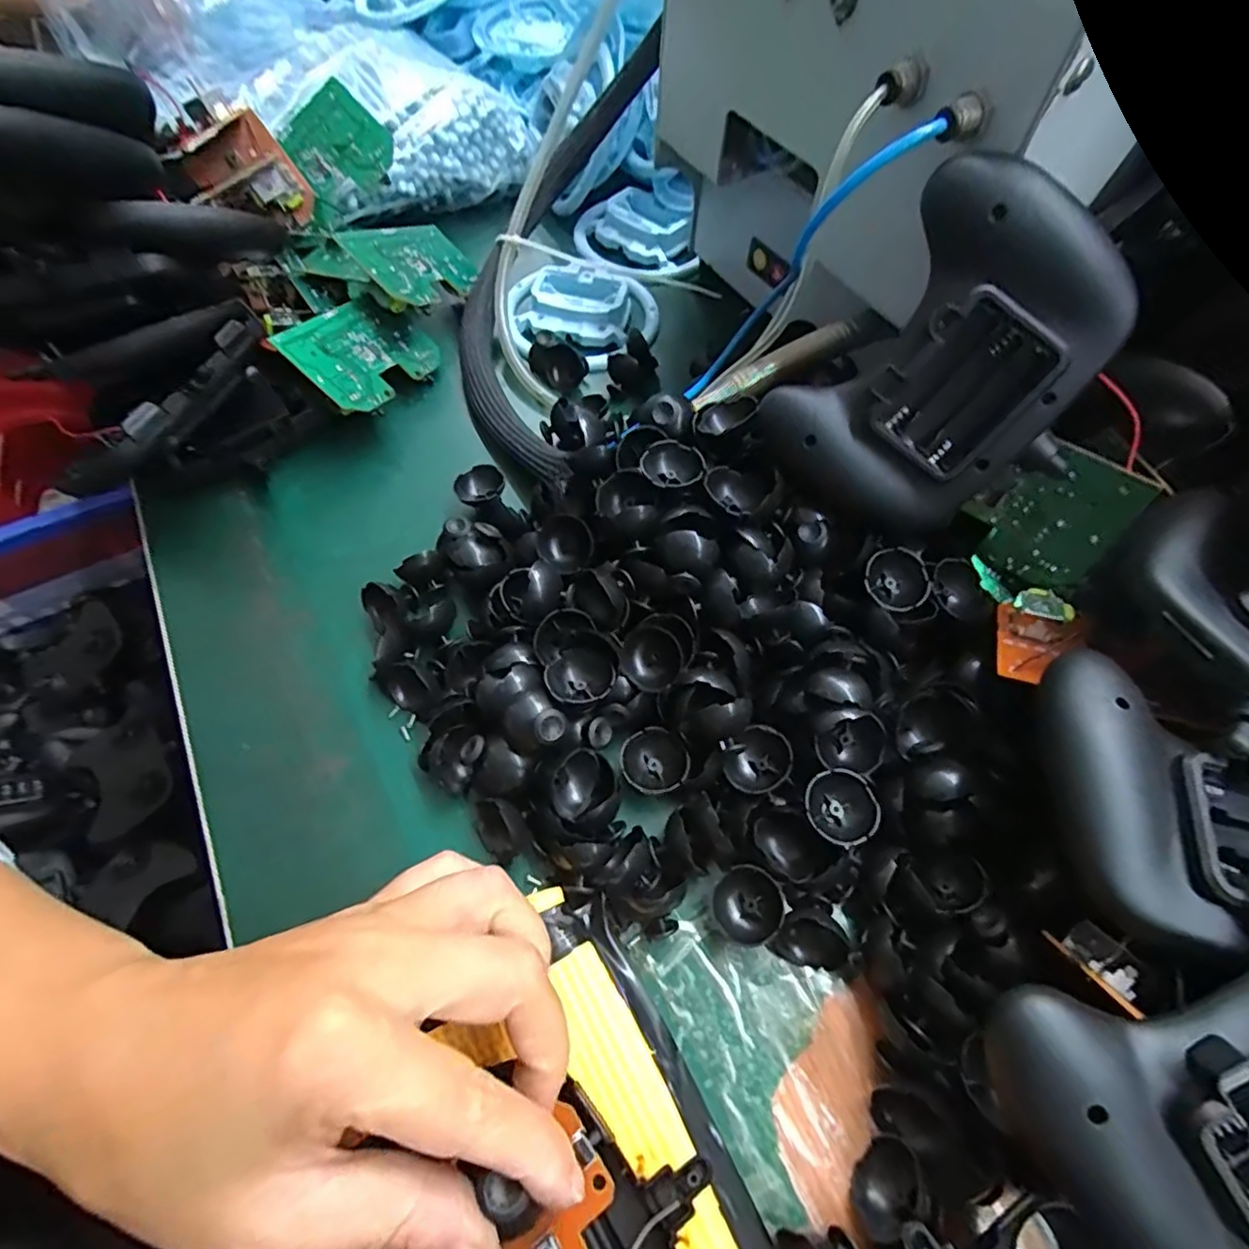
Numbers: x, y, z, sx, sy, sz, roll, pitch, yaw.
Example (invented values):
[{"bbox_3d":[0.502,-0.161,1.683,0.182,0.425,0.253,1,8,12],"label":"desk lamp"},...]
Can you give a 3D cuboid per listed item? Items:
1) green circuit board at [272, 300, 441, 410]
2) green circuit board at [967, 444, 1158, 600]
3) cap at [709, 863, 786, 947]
[{"bbox_3d":[-0.145,-0.154,0.350,0.054,0.007,0.090,43,46,-16],"label":"green circuit board"},{"bbox_3d":[0.171,-0.041,0.255,0.050,0.064,0.009,41,47,17],"label":"green circuit board"},{"bbox_3d":[0.046,0.107,0.236,0.025,0.020,0.026,0,63,0],"label":"cap"}]

